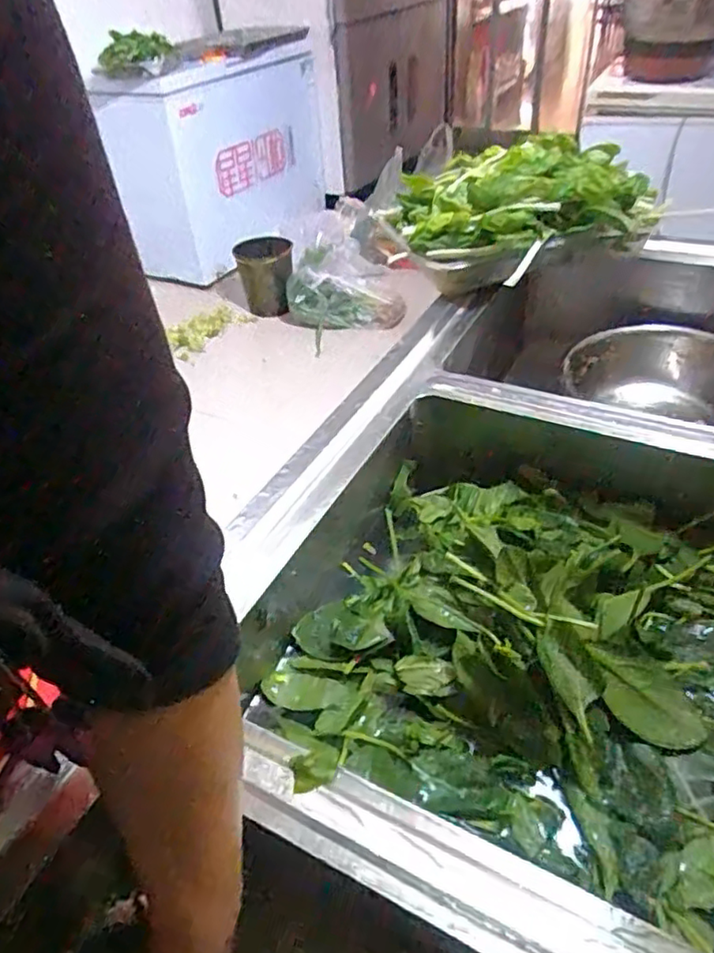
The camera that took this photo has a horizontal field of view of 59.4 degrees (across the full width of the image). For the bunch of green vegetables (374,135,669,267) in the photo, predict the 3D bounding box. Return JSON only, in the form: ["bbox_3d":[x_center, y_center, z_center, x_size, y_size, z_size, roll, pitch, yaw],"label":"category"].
[{"bbox_3d":[0.227,-0.384,0.858,0.335,0.097,0.195,-7,40,-2],"label":"bunch of green vegetables"}]

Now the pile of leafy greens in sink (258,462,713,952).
[{"bbox_3d":[0.160,0.134,0.526,0.393,0.075,0.327,15,44,23],"label":"pile of leafy greens in sink"}]

